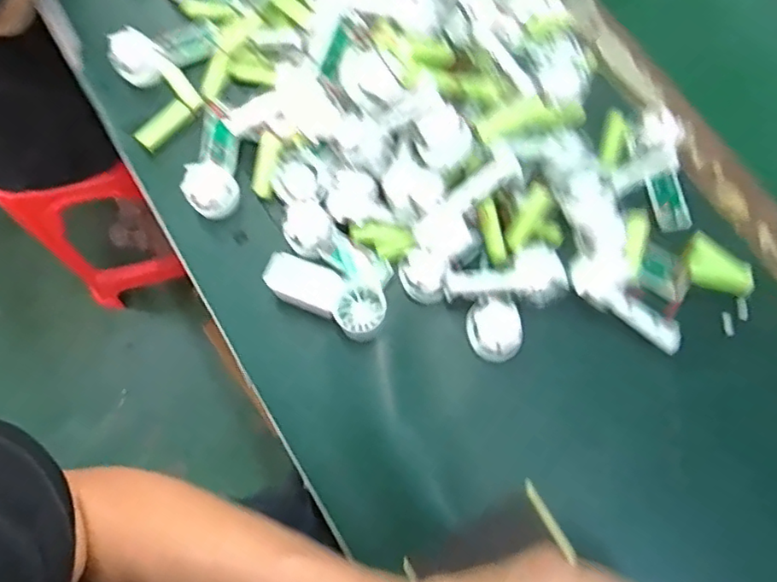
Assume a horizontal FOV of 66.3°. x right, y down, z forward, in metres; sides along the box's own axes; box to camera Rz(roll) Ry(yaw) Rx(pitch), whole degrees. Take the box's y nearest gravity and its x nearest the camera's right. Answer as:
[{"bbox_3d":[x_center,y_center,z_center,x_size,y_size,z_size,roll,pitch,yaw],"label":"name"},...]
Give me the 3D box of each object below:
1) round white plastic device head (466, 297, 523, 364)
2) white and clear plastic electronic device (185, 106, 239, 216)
[{"bbox_3d":[0.079,0.030,0.439,0.036,0.028,0.043,-21,76,-4],"label":"round white plastic device head"},{"bbox_3d":[-0.144,-0.109,0.495,0.038,0.028,0.094,-3,63,0],"label":"white and clear plastic electronic device"}]

